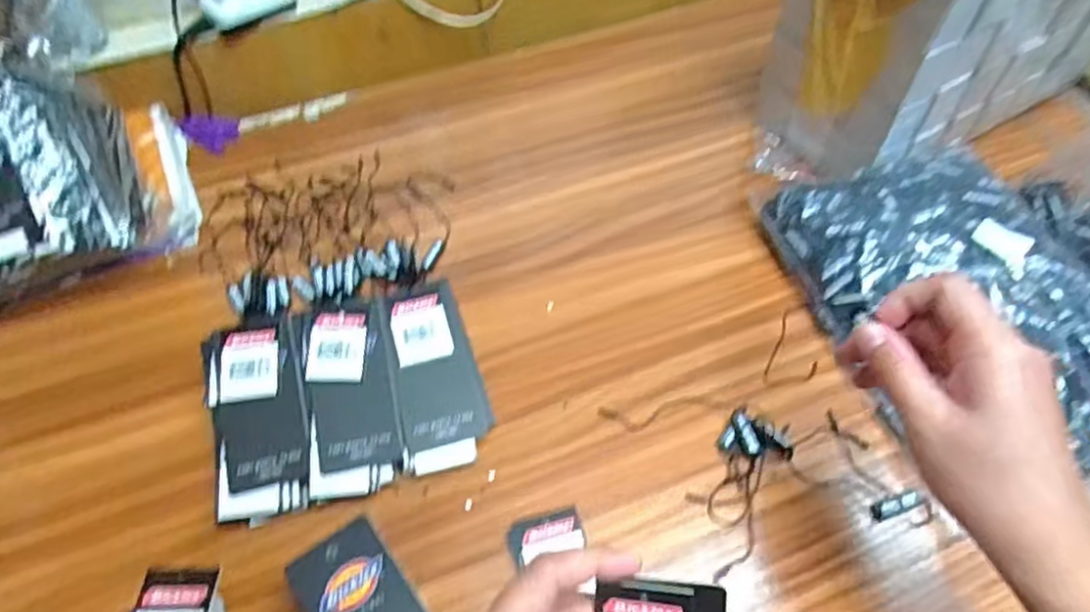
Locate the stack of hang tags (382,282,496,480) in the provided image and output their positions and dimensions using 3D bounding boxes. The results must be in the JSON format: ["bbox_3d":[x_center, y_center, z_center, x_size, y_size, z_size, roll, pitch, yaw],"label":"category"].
[{"bbox_3d":[-0.068,0.043,0.433,0.054,0.010,0.118,-11,69,-5],"label":"stack of hang tags"}]

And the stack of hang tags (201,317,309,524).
[{"bbox_3d":[-0.176,0.064,0.420,0.056,0.031,0.124,-15,55,-8],"label":"stack of hang tags"}]

